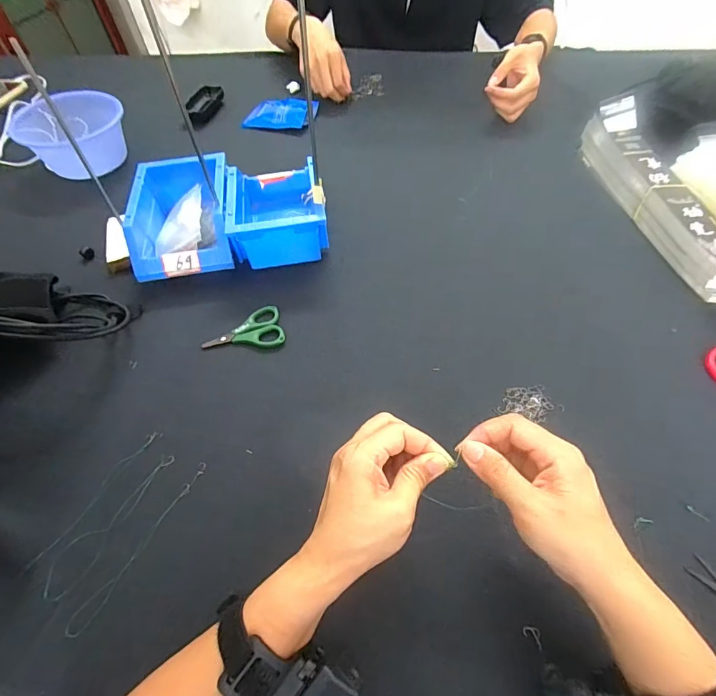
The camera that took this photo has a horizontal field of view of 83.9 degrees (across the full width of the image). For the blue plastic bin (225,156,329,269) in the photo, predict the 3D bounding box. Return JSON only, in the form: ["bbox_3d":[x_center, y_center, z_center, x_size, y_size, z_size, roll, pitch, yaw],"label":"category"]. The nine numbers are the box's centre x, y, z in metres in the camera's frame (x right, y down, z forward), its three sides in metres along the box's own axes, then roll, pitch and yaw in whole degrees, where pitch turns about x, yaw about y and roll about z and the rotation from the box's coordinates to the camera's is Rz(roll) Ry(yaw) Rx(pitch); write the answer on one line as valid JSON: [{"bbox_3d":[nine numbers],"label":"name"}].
[{"bbox_3d":[-0.113,-0.197,0.559,0.122,0.072,0.163,-10,56,-3],"label":"blue plastic bin"}]

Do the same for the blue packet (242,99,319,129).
[{"bbox_3d":[-0.149,-0.459,0.778,0.134,0.022,0.083,11,57,11],"label":"blue packet"}]

